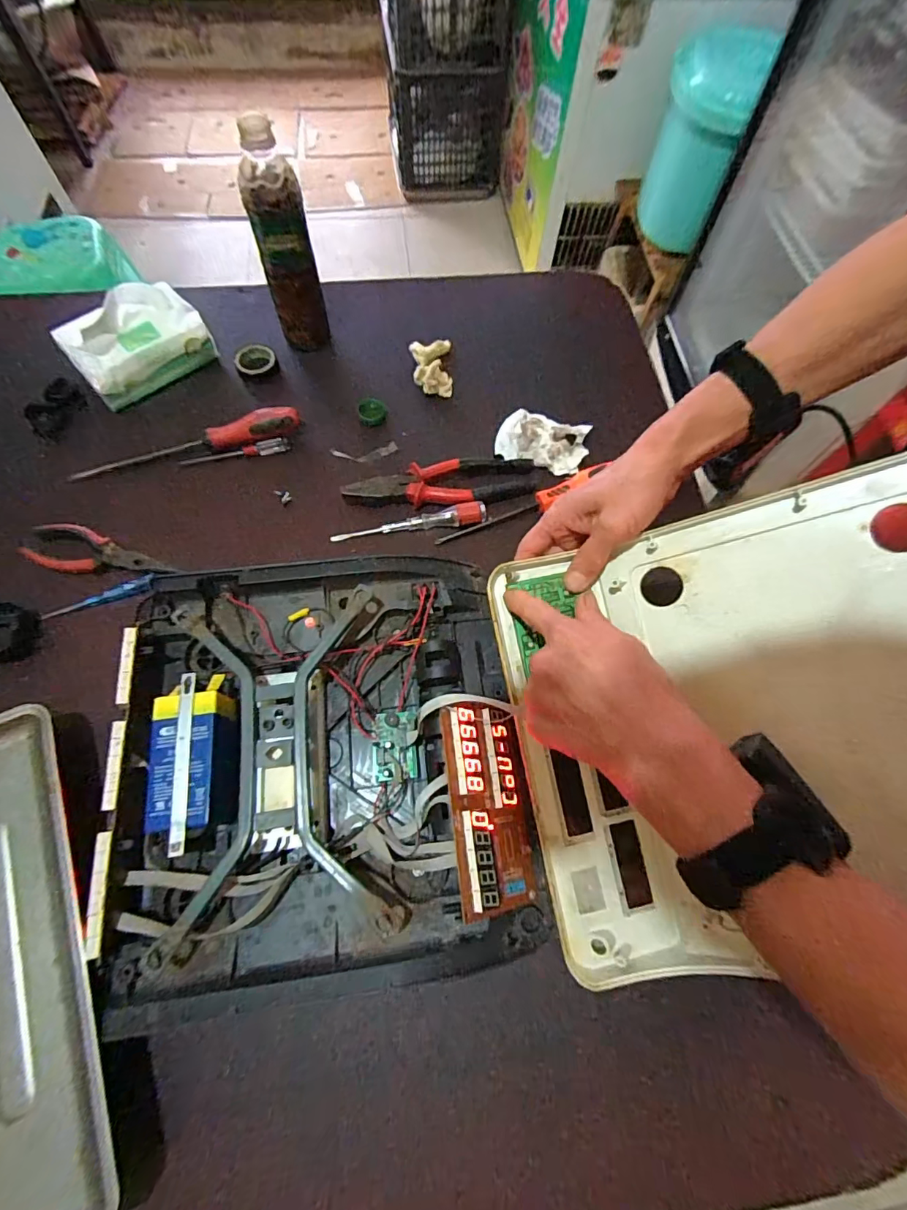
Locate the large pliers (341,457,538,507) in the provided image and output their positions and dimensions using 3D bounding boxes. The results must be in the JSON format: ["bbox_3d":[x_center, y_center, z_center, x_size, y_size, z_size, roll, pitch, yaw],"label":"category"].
[{"bbox_3d":[-0.010,-0.135,0.540,0.209,0.018,0.052,-10,67,-7],"label":"large pliers"}]

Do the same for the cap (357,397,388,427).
[{"bbox_3d":[-0.098,-0.231,0.590,0.034,0.015,0.031,1,67,-2],"label":"cap"}]

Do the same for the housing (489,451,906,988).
[{"bbox_3d":[0.213,0.092,0.334,0.343,0.061,0.326,-16,78,30],"label":"housing"}]

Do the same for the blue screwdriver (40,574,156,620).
[{"bbox_3d":[-0.348,-0.009,0.480,0.107,0.021,0.012,-15,68,-9],"label":"blue screwdriver"}]

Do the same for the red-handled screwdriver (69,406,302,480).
[{"bbox_3d":[-0.295,-0.181,0.542,0.249,0.032,0.025,-13,68,-8],"label":"red-handled screwdriver"}]

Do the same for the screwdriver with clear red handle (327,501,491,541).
[{"bbox_3d":[-0.047,-0.091,0.523,0.164,0.019,0.018,-7,67,-6],"label":"screwdriver with clear red handle"}]

